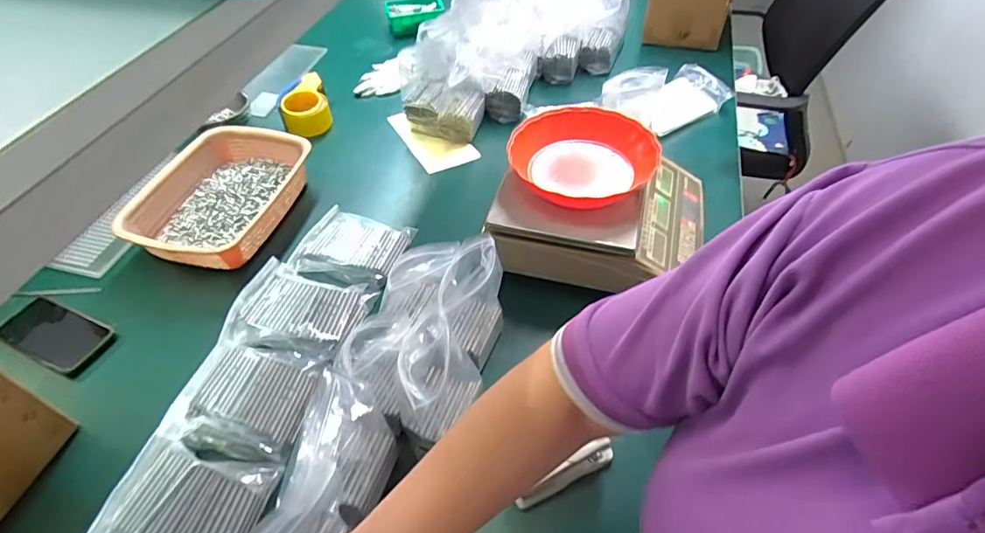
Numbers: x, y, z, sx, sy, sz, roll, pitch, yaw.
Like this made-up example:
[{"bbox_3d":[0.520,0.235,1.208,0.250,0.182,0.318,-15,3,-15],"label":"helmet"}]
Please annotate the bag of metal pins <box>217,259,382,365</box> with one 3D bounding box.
[{"bbox_3d":[-0.267,0.059,0.698,0.164,0.047,0.146,10,50,10],"label":"bag of metal pins"}]

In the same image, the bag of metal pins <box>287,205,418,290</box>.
[{"bbox_3d":[-0.224,-0.032,0.800,0.159,0.033,0.135,9,50,9],"label":"bag of metal pins"}]

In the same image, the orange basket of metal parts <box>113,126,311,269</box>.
[{"bbox_3d":[-0.459,-0.118,0.844,0.216,0.069,0.286,9,50,9],"label":"orange basket of metal parts"}]

